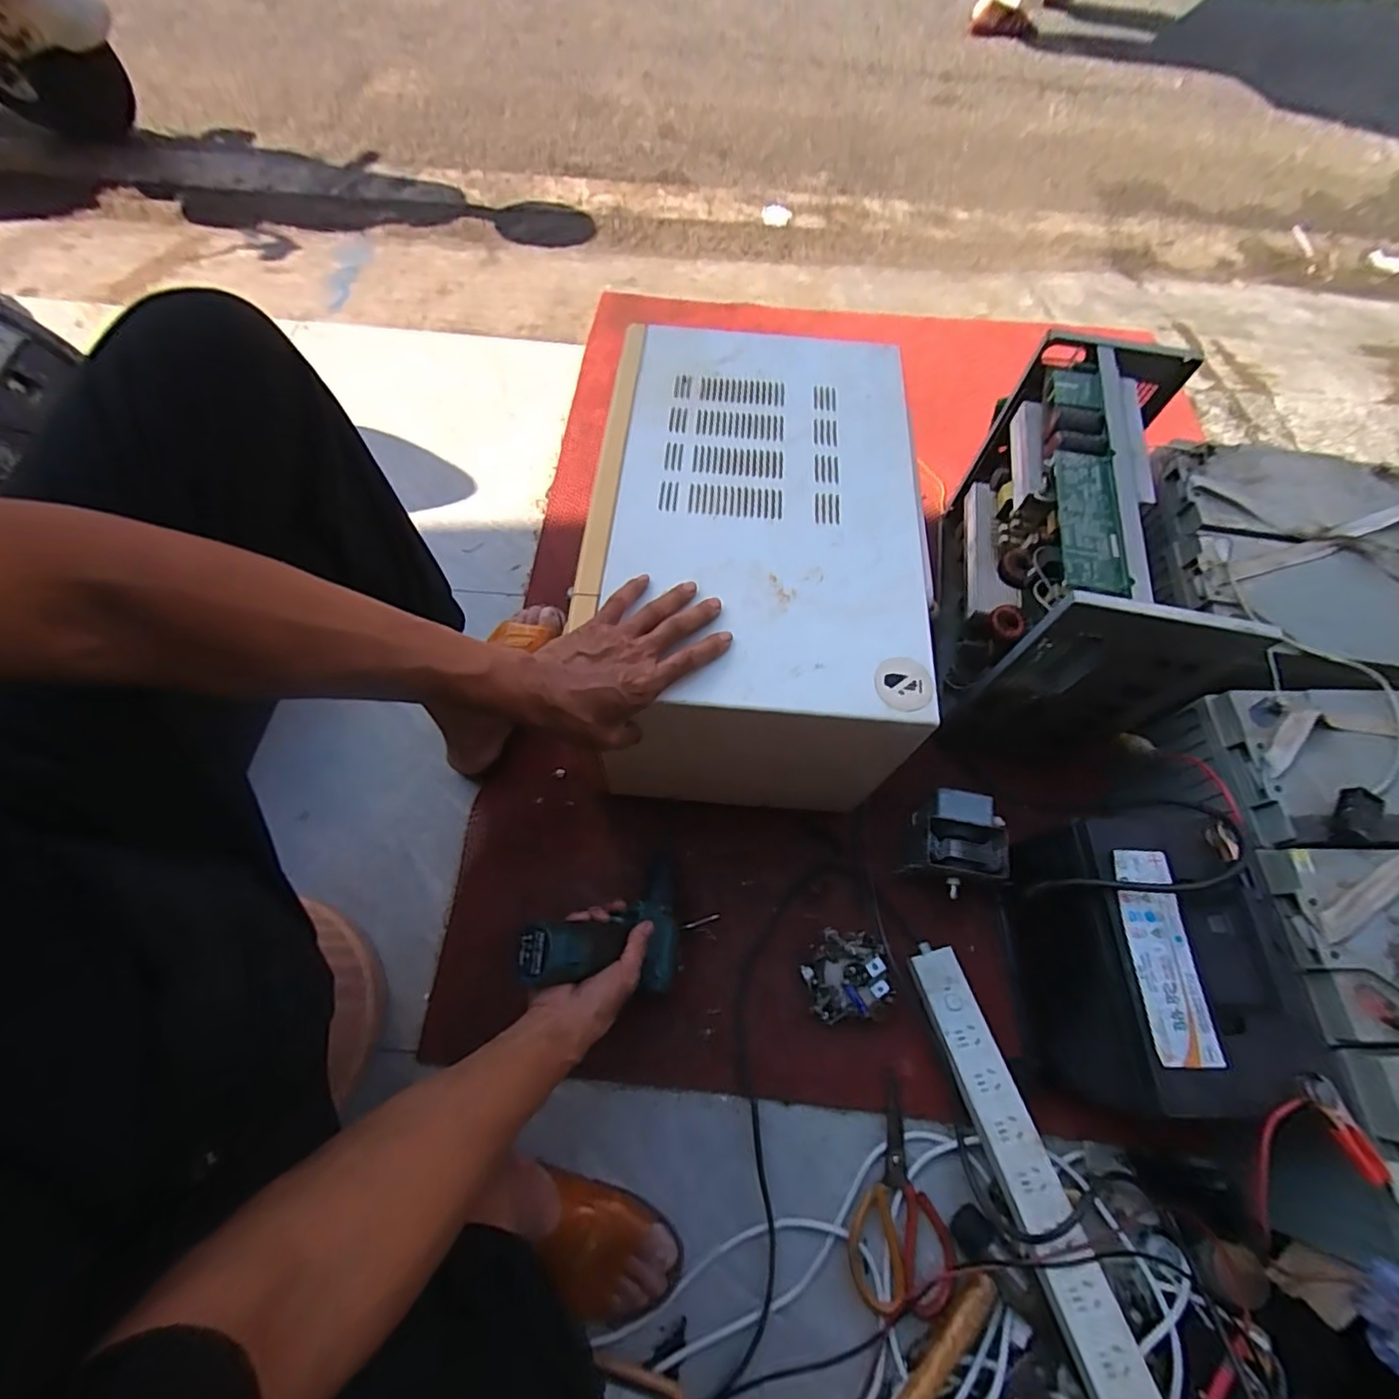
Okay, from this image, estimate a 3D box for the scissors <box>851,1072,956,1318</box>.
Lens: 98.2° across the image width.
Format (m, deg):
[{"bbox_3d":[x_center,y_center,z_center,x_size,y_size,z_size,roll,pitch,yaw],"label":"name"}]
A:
[{"bbox_3d":[0.203,0.502,0.620,0.101,0.020,0.197,4,67,-1],"label":"scissors"}]

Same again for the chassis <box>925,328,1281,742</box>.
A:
[{"bbox_3d":[0.477,-0.175,0.761,0.233,0.314,0.432,10,67,2],"label":"chassis"}]

